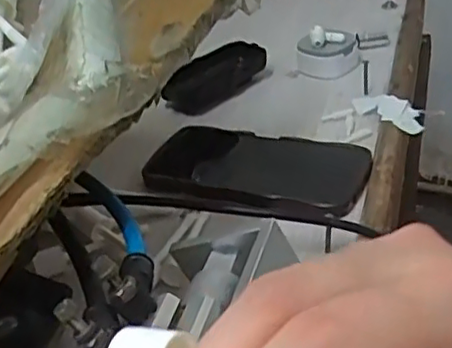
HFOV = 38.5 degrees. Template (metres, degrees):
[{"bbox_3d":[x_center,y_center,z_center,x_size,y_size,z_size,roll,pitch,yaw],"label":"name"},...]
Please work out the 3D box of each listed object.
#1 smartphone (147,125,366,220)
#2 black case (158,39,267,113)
[{"bbox_3d":[0.023,-0.005,0.499,0.164,0.011,0.090,11,38,26],"label":"smartphone"},{"bbox_3d":[-0.009,-0.095,0.632,0.040,0.034,0.107,23,44,37],"label":"black case"}]

